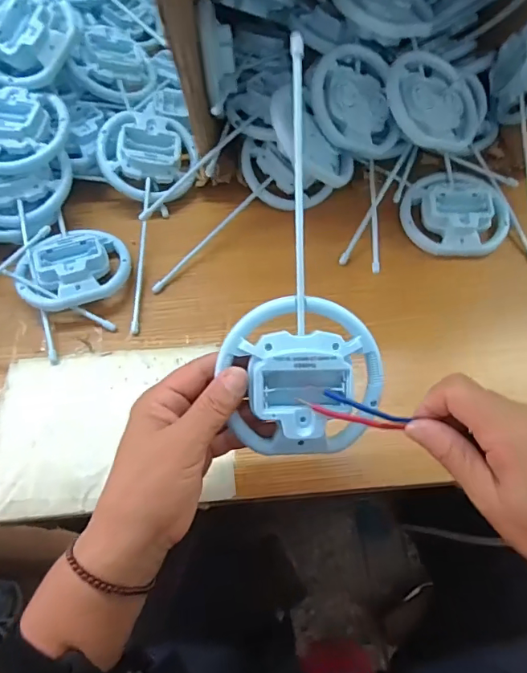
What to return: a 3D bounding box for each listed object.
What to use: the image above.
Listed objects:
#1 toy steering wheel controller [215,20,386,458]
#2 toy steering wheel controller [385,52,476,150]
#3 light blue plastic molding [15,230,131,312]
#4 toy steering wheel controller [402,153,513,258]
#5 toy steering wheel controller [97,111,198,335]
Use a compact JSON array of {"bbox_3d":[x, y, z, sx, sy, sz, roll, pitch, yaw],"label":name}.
[{"bbox_3d":[0.021,-0.045,0.286,0.095,0.025,0.238,-4,92,-1],"label":"toy steering wheel controller"},{"bbox_3d":[0.165,-0.230,0.463,0.101,0.026,0.096,35,67,-12],"label":"toy steering wheel controller"},{"bbox_3d":[-0.181,-0.065,0.446,0.099,0.032,0.085,-18,61,-9],"label":"light blue plastic molding"},{"bbox_3d":[0.196,-0.128,0.473,0.103,0.028,0.101,0,61,1],"label":"toy steering wheel controller"},{"bbox_3d":[-0.122,-0.121,0.480,0.099,0.045,0.252,-1,74,0],"label":"toy steering wheel controller"}]

